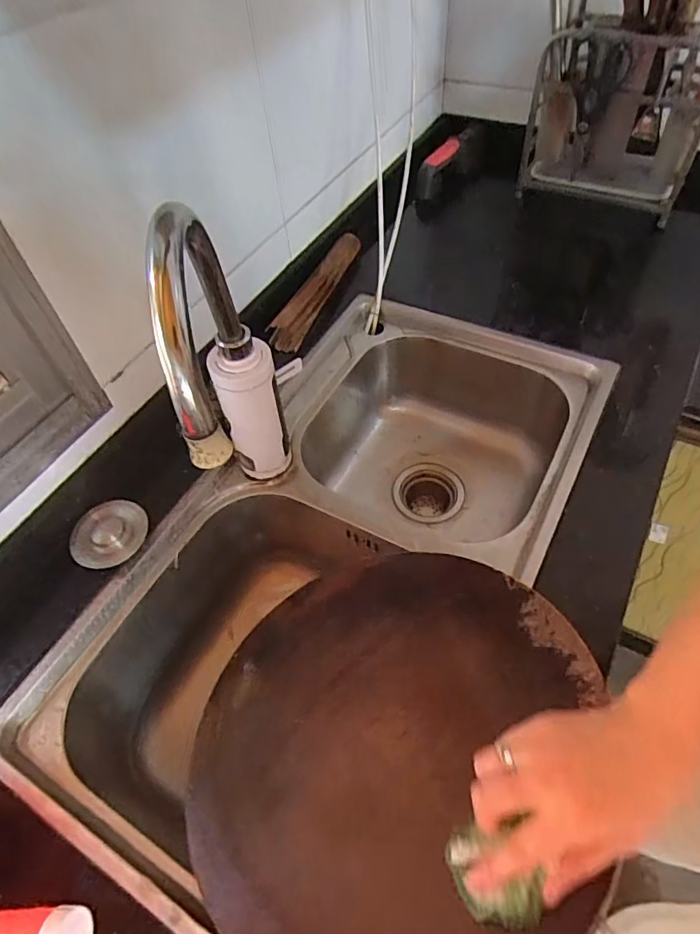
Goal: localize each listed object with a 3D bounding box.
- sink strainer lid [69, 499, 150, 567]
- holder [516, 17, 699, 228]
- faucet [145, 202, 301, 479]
[{"bbox_3d":[-0.268,0.074,0.600,0.075,0.010,0.079,2,59,-15],"label":"sink strainer lid"},{"bbox_3d":[0.419,-0.537,0.840,0.257,0.231,0.121,3,54,7],"label":"holder"},{"bbox_3d":[-0.093,-0.046,0.481,0.075,0.337,0.213,-16,54,-7],"label":"faucet"}]

